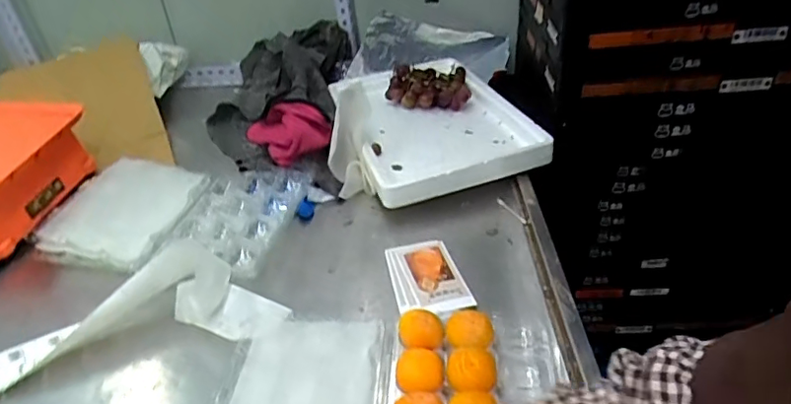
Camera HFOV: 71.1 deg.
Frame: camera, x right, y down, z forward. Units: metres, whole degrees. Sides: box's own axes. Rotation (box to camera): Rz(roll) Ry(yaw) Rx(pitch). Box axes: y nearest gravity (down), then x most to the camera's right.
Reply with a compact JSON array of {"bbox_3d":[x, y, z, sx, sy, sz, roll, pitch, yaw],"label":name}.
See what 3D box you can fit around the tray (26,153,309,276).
[{"bbox_3d":[-0.330,0.022,0.820,0.361,0.056,0.203,6,39,10],"label":"tray"}]

